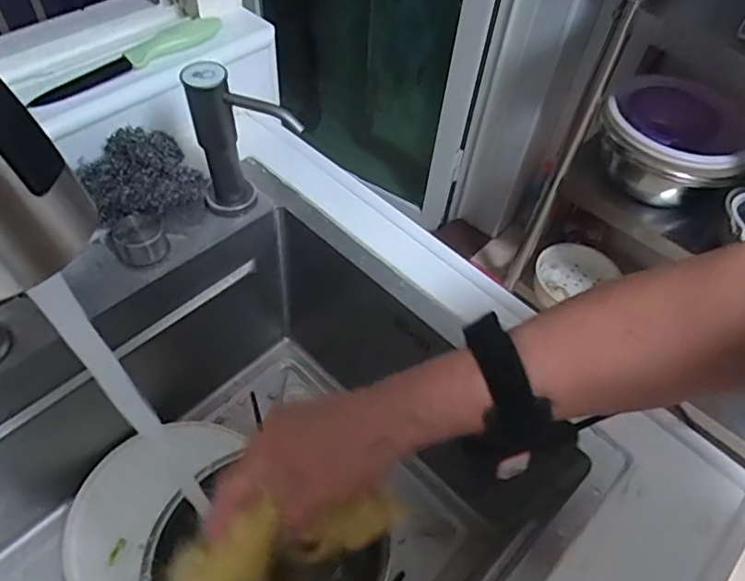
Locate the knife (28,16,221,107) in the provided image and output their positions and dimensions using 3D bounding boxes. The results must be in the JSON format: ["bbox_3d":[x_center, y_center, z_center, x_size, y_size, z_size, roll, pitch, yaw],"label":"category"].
[{"bbox_3d":[-0.225,-0.221,0.546,0.025,0.021,0.202,37,59,20],"label":"knife"}]

